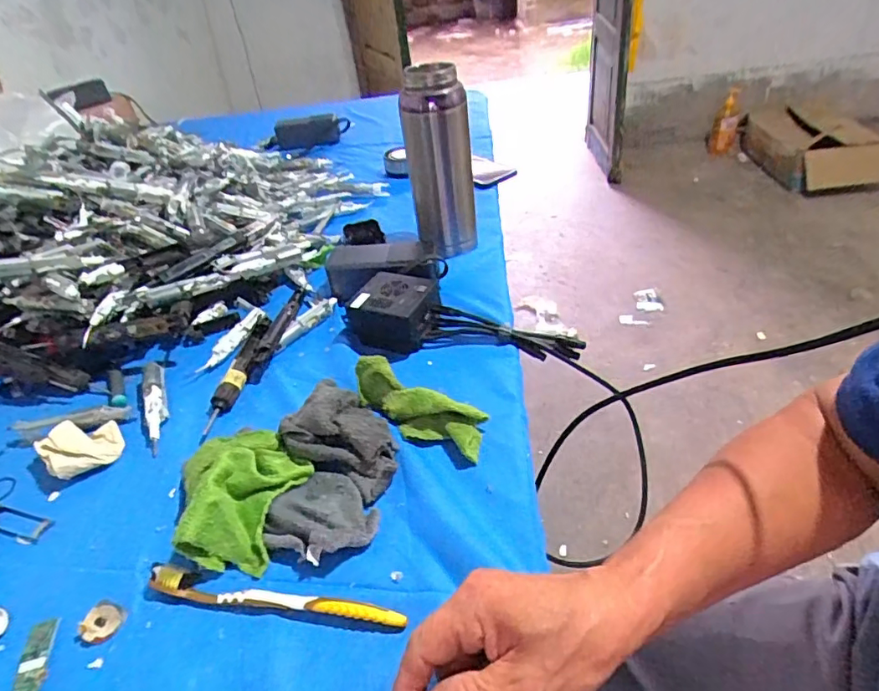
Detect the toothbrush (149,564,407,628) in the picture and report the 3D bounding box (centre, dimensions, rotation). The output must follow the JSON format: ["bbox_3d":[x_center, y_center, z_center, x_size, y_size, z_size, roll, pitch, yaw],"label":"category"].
[{"bbox_3d":[-0.113,0.173,0.362,0.183,0.013,0.016,3,40,11],"label":"toothbrush"}]

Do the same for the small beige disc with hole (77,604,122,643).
[{"bbox_3d":[-0.232,0.191,0.364,0.023,0.006,0.023,-3,39,3],"label":"small beige disc with hole"}]

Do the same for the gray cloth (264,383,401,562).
[{"bbox_3d":[-0.086,0.094,0.431,0.098,0.040,0.153,-7,39,-1],"label":"gray cloth"}]

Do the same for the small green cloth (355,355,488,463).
[{"bbox_3d":[-0.019,0.053,0.466,0.132,0.039,0.045,27,48,16],"label":"small green cloth"}]

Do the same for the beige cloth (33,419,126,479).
[{"bbox_3d":[-0.332,0.093,0.493,0.063,0.024,0.068,-31,45,-28],"label":"beige cloth"}]

